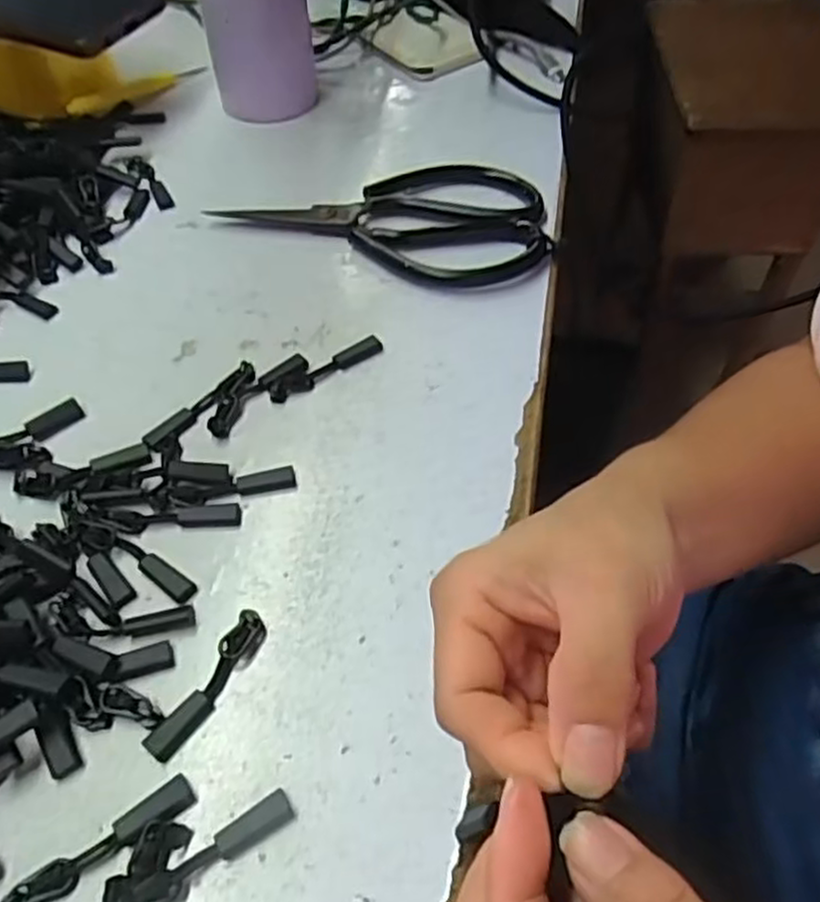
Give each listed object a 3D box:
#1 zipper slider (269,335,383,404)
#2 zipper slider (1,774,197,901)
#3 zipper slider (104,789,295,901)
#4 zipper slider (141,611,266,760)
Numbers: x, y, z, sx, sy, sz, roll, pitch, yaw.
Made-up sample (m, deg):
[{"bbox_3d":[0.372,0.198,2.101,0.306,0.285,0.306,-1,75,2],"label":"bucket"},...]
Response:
[{"bbox_3d":[-0.039,-0.038,0.335,0.058,0.005,0.010,-30,58,-20],"label":"zipper slider"},{"bbox_3d":[-0.094,0.119,0.217,0.059,0.004,0.011,-30,58,-20],"label":"zipper slider"},{"bbox_3d":[-0.063,0.118,0.216,0.055,0.009,0.023,-20,55,-14],"label":"zipper slider"},{"bbox_3d":[-0.068,0.079,0.248,0.012,0.006,0.055,24,57,18],"label":"zipper slider"}]

